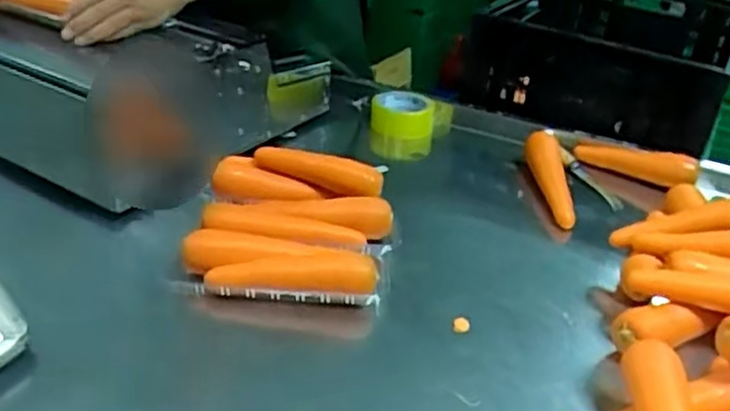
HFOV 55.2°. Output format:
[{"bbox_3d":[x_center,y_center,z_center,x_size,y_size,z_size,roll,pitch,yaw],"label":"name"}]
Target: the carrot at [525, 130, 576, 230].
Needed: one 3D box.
[{"bbox_3d":[0.252,-0.042,0.953,0.043,0.034,0.184,2,41,-3],"label":"carrot"}]

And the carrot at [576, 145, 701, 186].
[{"bbox_3d":[0.393,-0.064,1.012,0.173,0.037,0.040,22,34,27],"label":"carrot"}]

